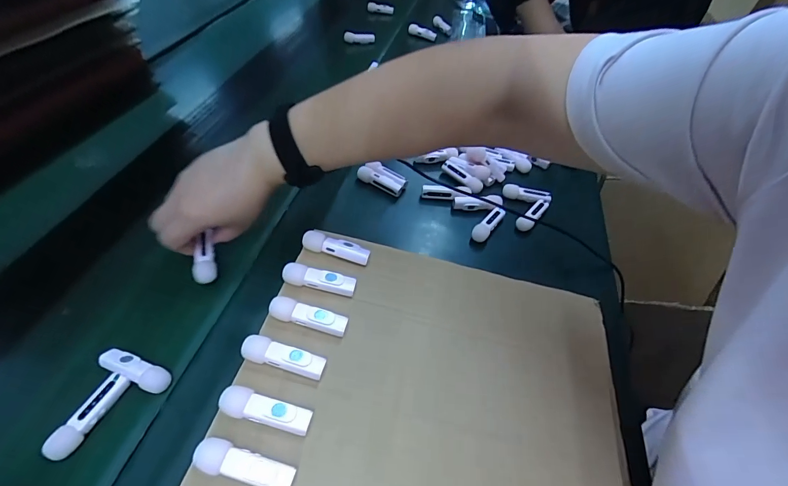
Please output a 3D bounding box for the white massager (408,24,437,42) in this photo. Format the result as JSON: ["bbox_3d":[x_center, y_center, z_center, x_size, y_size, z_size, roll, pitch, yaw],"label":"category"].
[{"bbox_3d":[0.063,-0.467,0.812,0.062,0.023,0.015,17,49,-4],"label":"white massager"}]

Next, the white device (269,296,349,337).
[{"bbox_3d":[-0.071,0.061,0.305,0.063,0.015,0.017,12,50,7],"label":"white device"}]

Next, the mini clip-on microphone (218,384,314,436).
[{"bbox_3d":[-0.089,0.118,0.258,0.062,0.020,0.019,10,49,5],"label":"mini clip-on microphone"}]

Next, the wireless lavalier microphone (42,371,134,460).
[{"bbox_3d":[-0.243,0.137,0.292,0.016,0.013,0.064,18,51,12],"label":"wireless lavalier microphone"}]

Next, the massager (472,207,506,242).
[{"bbox_3d":[0.118,-0.024,0.458,0.019,0.013,0.053,36,73,25],"label":"massager"}]

